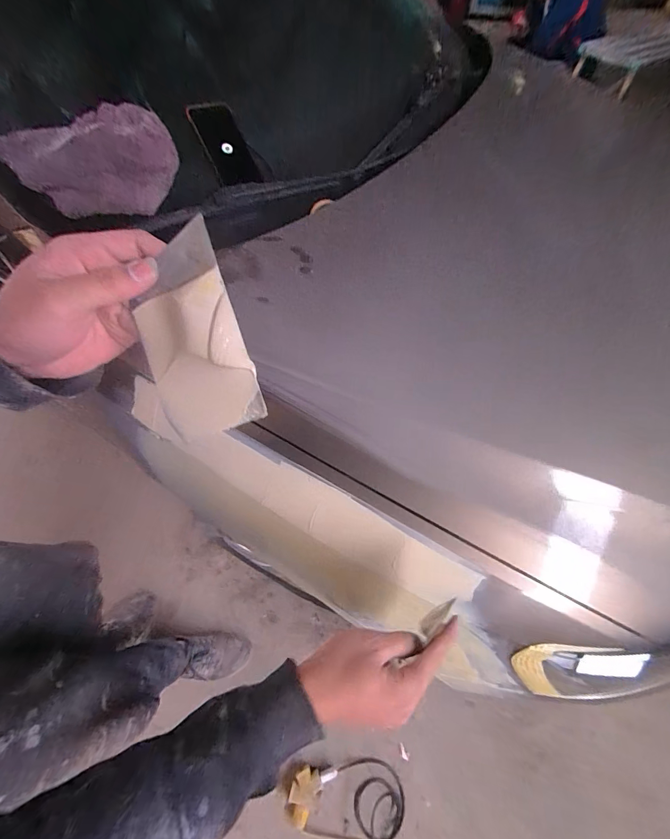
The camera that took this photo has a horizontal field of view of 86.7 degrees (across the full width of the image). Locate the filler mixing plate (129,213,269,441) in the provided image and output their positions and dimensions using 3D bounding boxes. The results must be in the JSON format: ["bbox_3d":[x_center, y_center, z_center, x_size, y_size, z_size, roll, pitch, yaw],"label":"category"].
[{"bbox_3d":[-0.101,-0.056,0.244,0.072,0.011,0.136,-21,87,14],"label":"filler mixing plate"}]

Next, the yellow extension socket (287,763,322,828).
[{"bbox_3d":[-0.087,0.996,0.939,0.077,0.052,0.122,25,62,13],"label":"yellow extension socket"}]

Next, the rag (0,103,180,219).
[{"bbox_3d":[-0.350,-0.376,0.534,0.233,0.051,0.161,-33,109,-9],"label":"rag"}]

